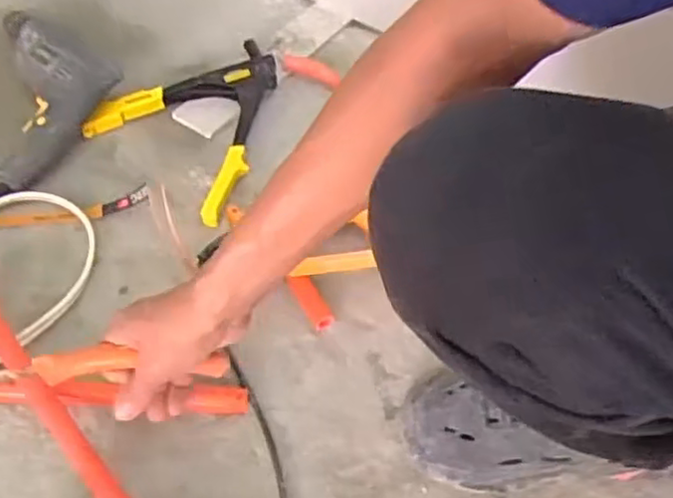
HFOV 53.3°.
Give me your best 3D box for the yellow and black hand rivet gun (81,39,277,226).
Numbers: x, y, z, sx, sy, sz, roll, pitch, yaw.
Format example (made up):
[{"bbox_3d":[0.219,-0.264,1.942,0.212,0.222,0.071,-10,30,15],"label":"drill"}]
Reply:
[{"bbox_3d":[-0.145,-0.157,0.817,0.221,0.046,0.234,36,60,20],"label":"yellow and black hand rivet gun"}]

